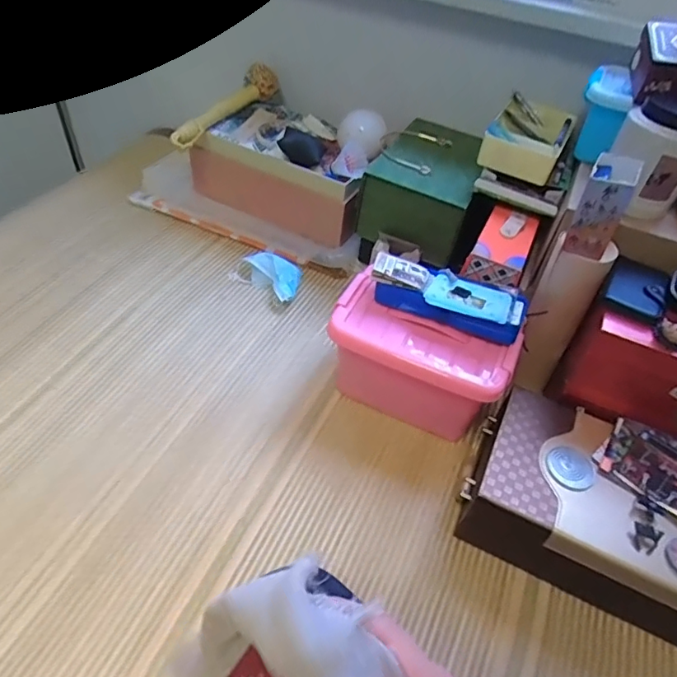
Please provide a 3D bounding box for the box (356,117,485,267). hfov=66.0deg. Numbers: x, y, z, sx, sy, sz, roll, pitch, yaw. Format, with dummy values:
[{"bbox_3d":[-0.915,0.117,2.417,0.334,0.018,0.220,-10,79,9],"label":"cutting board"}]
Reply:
[{"bbox_3d":[0.172,-0.298,0.990,0.184,0.112,0.282,20,48,12],"label":"box"}]

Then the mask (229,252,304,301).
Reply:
[{"bbox_3d":[-0.131,-0.121,0.977,0.138,0.035,0.088,25,50,17],"label":"mask"}]

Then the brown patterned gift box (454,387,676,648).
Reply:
[{"bbox_3d":[0.347,0.228,0.667,0.348,0.116,0.205,24,49,15],"label":"brown patterned gift box"}]

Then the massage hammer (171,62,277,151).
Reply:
[{"bbox_3d":[-0.217,-0.457,1.022,0.067,0.065,0.293,21,49,13],"label":"massage hammer"}]

